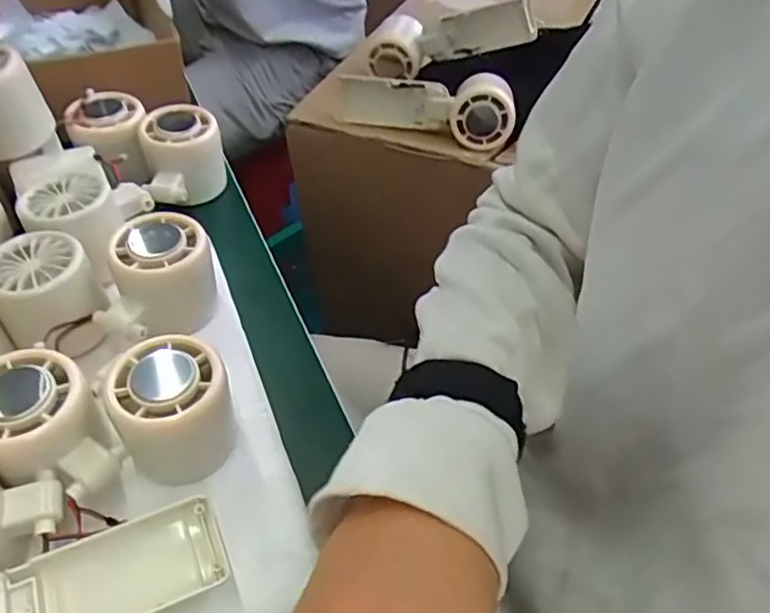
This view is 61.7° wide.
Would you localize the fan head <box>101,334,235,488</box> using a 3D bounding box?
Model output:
[{"bbox_3d":[-0.104,0.054,0.322,0.054,0.061,0.054,-12,50,-13],"label":"fan head"}]

